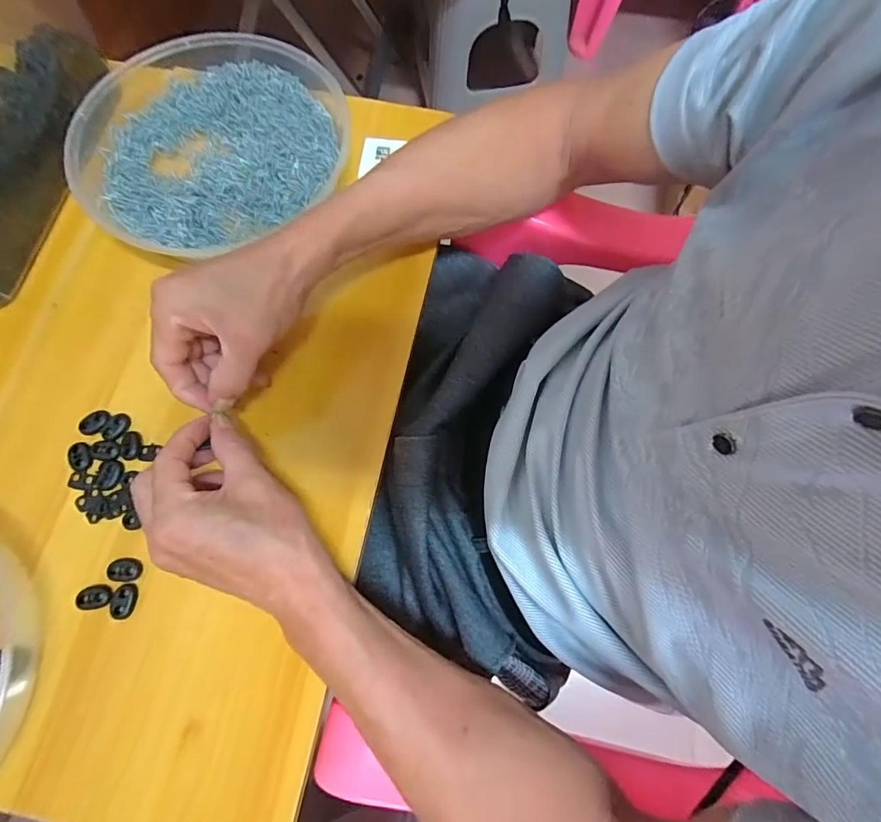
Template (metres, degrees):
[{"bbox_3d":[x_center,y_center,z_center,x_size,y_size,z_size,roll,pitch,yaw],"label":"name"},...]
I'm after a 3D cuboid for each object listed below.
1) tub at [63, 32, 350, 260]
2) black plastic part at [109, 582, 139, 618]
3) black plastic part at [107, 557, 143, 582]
[{"bbox_3d":[-0.201,-0.233,0.402,0.205,0.041,0.220,0,73,0],"label":"tub"},{"bbox_3d":[-0.213,0.127,0.311,0.013,0.004,0.022,4,73,1],"label":"black plastic part"},{"bbox_3d":[-0.217,0.108,0.317,0.022,0.004,0.015,2,73,0],"label":"black plastic part"}]

